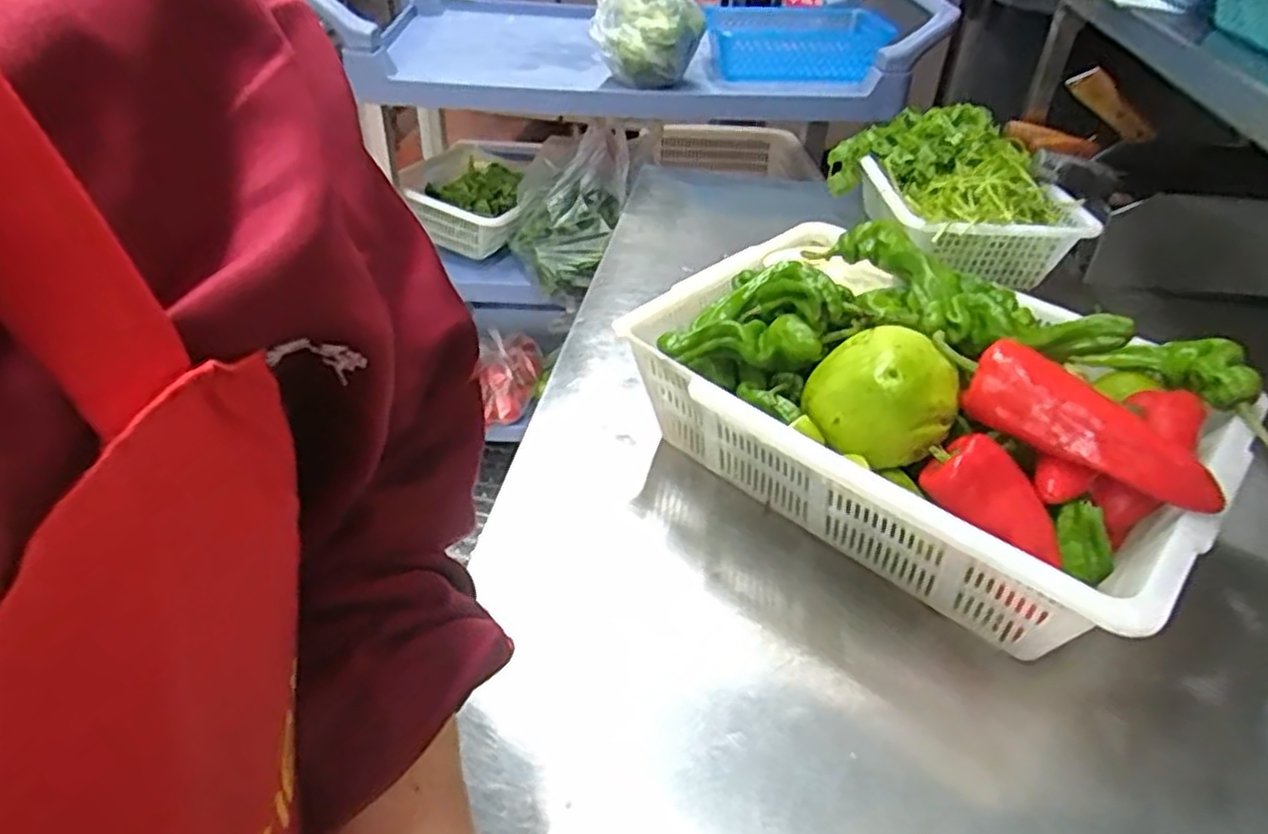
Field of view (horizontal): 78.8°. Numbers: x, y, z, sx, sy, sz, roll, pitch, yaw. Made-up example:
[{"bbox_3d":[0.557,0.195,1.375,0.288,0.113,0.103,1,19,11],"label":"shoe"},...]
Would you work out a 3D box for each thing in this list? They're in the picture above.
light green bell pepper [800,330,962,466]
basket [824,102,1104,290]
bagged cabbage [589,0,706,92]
[{"bbox_3d":[0.156,-0.014,0.498,0.083,0.059,0.070,-10,41,-16],"label":"light green bell pepper"},{"bbox_3d":[0.375,-0.269,0.891,0.208,0.109,0.285,-4,40,-9],"label":"basket"},{"bbox_3d":[0.019,-0.570,1.131,0.121,0.136,0.141,18,41,18],"label":"bagged cabbage"}]

